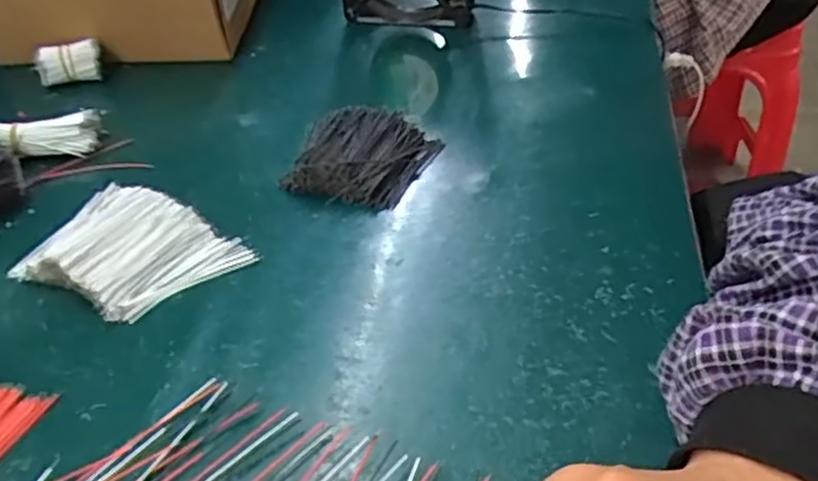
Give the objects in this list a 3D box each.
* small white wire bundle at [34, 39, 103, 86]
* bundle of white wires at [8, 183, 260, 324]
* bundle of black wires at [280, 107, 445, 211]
[{"bbox_3d":[-0.292,-0.153,0.605,0.055,0.034,0.023,-5,39,-1],"label":"small white wire bundle"},{"bbox_3d":[-0.169,0.004,0.428,0.128,0.019,0.090,17,44,25],"label":"bundle of white wires"},{"bbox_3d":[-0.034,-0.063,0.492,0.099,0.019,0.097,7,41,15],"label":"bundle of black wires"}]

